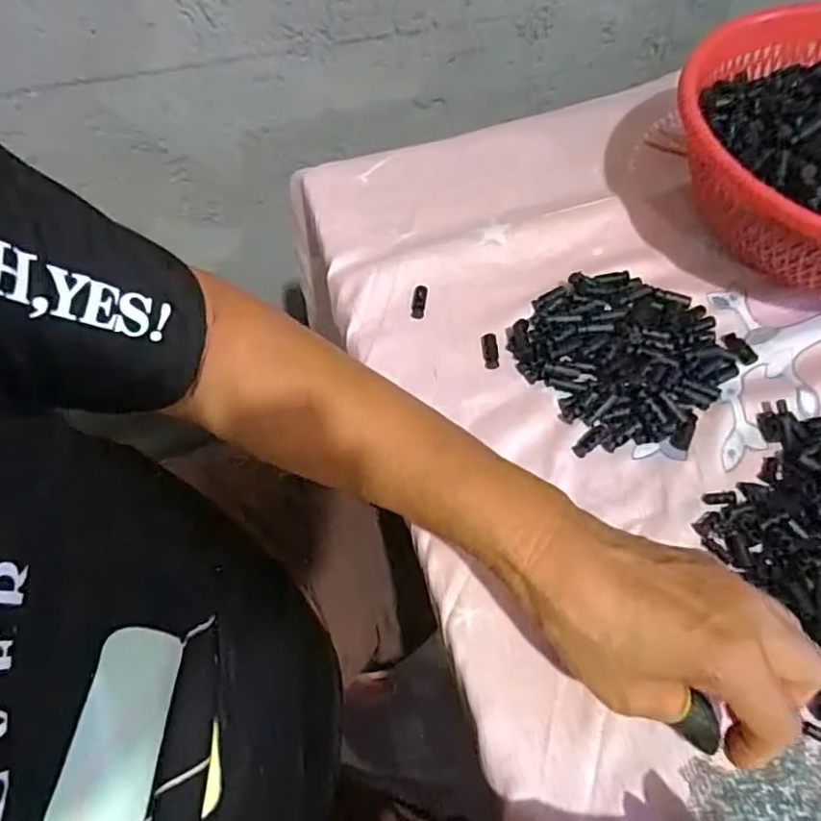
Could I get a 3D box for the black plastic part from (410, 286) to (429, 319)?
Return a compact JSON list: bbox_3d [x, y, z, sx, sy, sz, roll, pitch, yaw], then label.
[{"bbox_3d":[0.006,-0.078,0.437,0.010,0.004,0.026,8,73,7],"label":"black plastic part"}]

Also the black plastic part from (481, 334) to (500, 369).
[{"bbox_3d":[0.055,-0.041,0.412,0.011,0.006,0.026,-6,60,-1],"label":"black plastic part"}]

